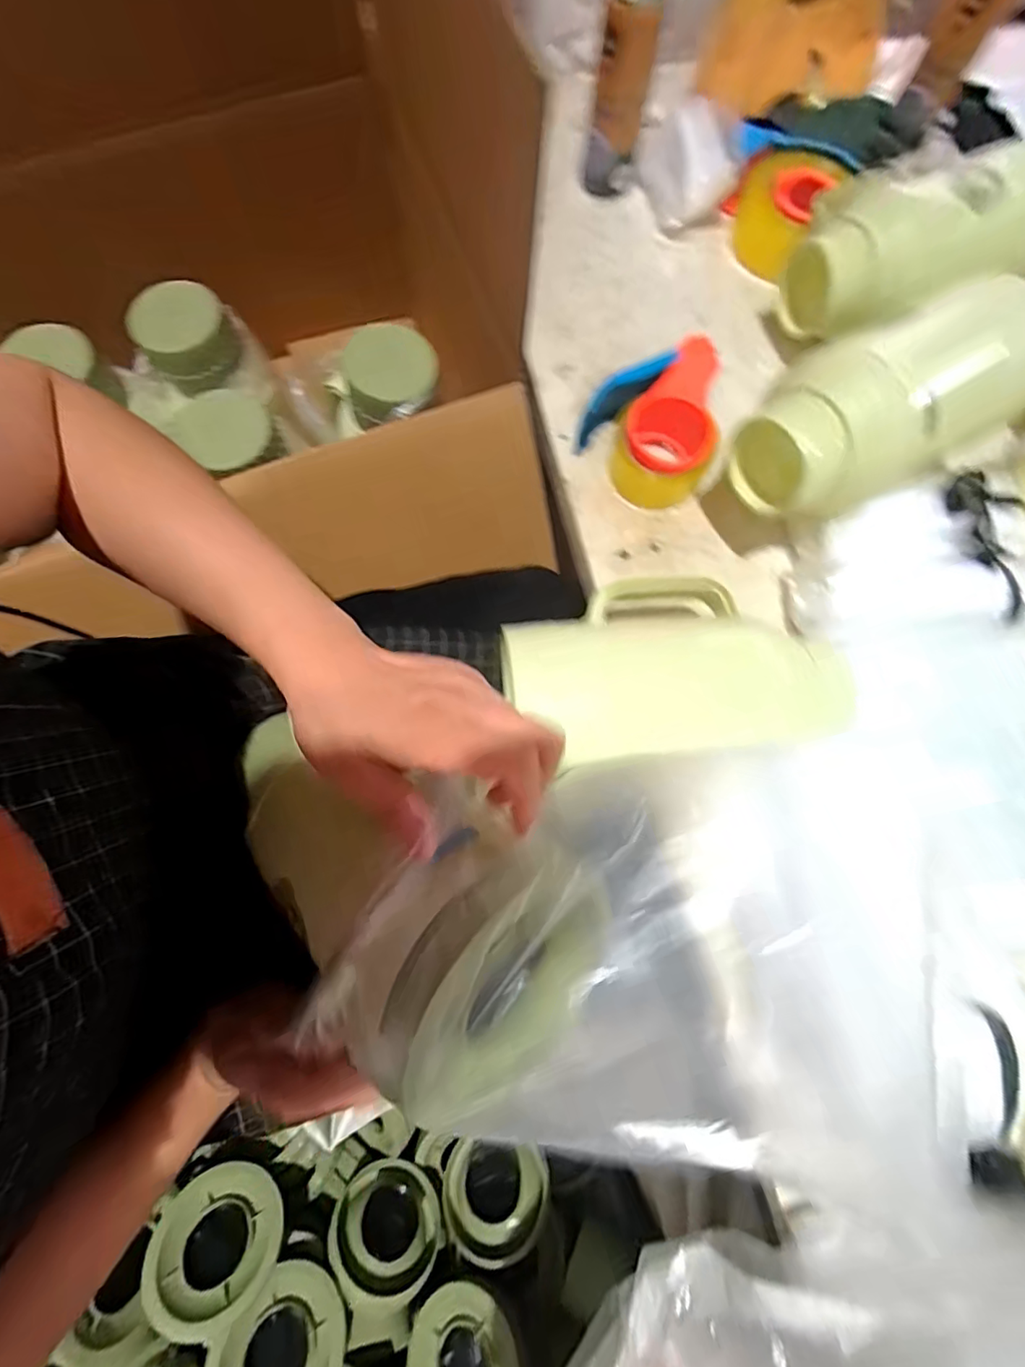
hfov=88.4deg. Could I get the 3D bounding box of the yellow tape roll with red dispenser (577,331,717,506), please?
[{"bbox_3d":[0.152,-0.256,0.515,0.121,0.066,0.133,0,76,-1],"label":"yellow tape roll with red dispenser"}]

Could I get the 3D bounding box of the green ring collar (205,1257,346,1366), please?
[{"bbox_3d":[-0.248,0.714,0.559,0.128,0.040,0.128,9,39,-7],"label":"green ring collar"}]

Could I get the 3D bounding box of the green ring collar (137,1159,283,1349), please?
[{"bbox_3d":[-0.330,0.623,0.584,0.136,0.018,0.130,4,39,-4],"label":"green ring collar"}]

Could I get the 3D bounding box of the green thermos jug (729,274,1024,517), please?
[{"bbox_3d":[0.319,-0.224,0.444,0.265,0.114,0.103,-25,78,-8],"label":"green thermos jug"}]

